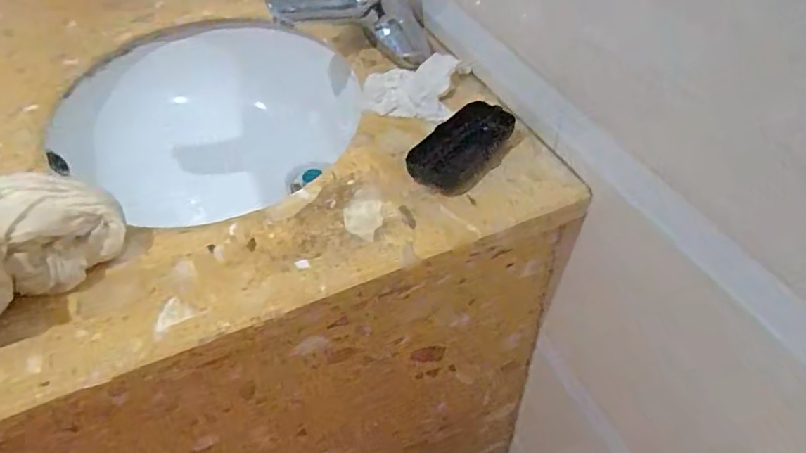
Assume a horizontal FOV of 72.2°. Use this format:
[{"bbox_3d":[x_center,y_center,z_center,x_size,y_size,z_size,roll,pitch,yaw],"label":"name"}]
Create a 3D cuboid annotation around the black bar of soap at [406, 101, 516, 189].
[{"bbox_3d":[0.053,-0.075,0.494,0.098,0.031,0.051,-37,54,-27],"label":"black bar of soap"}]

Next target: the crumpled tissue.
[{"bbox_3d":[0.010,-0.149,0.570,0.093,0.027,0.093,10,48,14],"label":"crumpled tissue"}]

